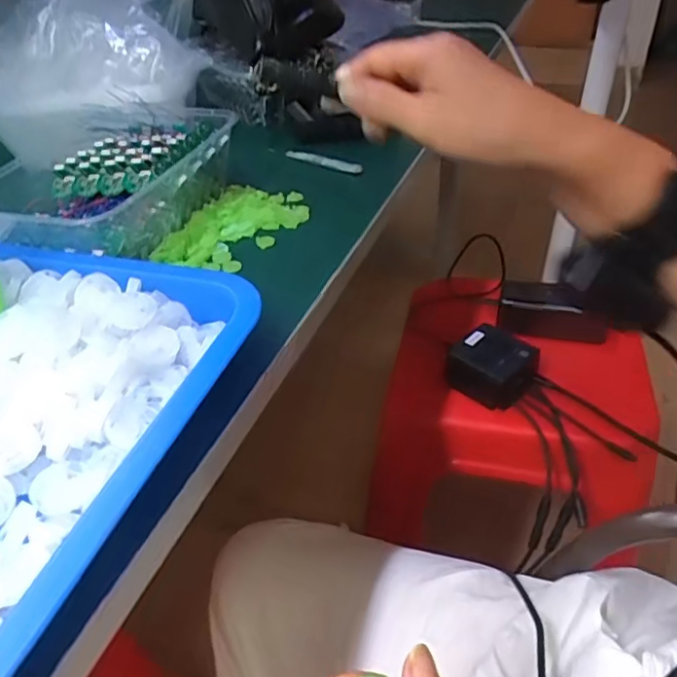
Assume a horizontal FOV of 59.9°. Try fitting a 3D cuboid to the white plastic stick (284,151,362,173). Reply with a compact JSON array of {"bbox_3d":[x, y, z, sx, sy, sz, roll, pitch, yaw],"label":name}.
[{"bbox_3d":[-0.014,-0.167,0.553,0.086,0.005,0.010,20,45,26],"label":"white plastic stick"}]

